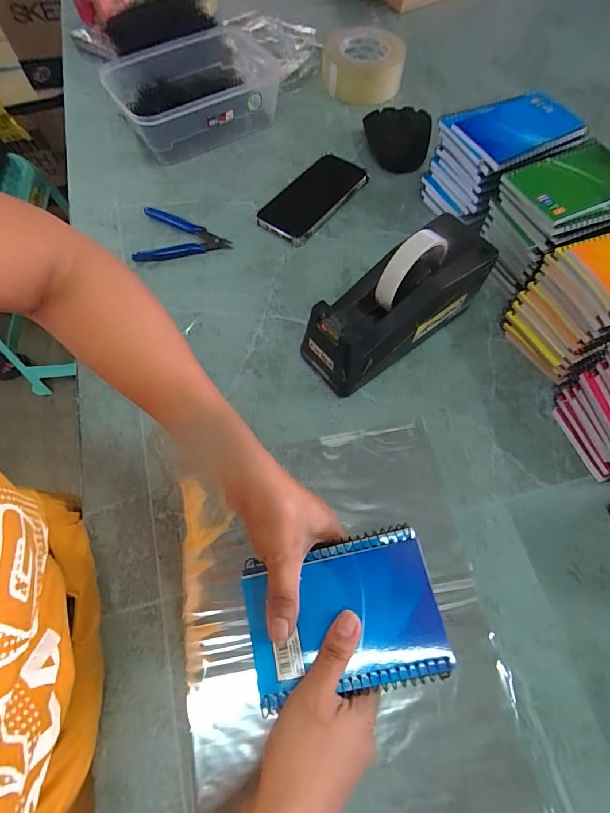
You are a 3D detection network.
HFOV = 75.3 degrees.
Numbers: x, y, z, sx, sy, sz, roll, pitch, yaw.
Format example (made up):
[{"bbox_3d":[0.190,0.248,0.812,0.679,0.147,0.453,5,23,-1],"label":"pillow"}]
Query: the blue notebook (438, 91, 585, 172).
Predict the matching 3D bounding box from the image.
[{"bbox_3d":[0.254,-0.329,0.465,0.148,0.015,0.105,-23,69,-9],"label":"blue notebook"}]

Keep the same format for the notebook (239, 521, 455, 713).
[{"bbox_3d":[0.025,0.145,0.277,0.130,0.015,0.094,-15,69,3],"label":"notebook"}]

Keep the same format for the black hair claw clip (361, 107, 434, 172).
[{"bbox_3d":[0.136,-0.403,0.597,0.097,0.034,0.103,7,65,2],"label":"black hair claw clip"}]

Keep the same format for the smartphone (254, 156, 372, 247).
[{"bbox_3d":[0.012,-0.295,0.550,0.084,0.013,0.177,34,68,14],"label":"smartphone"}]

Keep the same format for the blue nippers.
[{"bbox_3d":[-0.158,-0.222,0.515,0.125,0.008,0.081,8,65,2],"label":"blue nippers"}]

